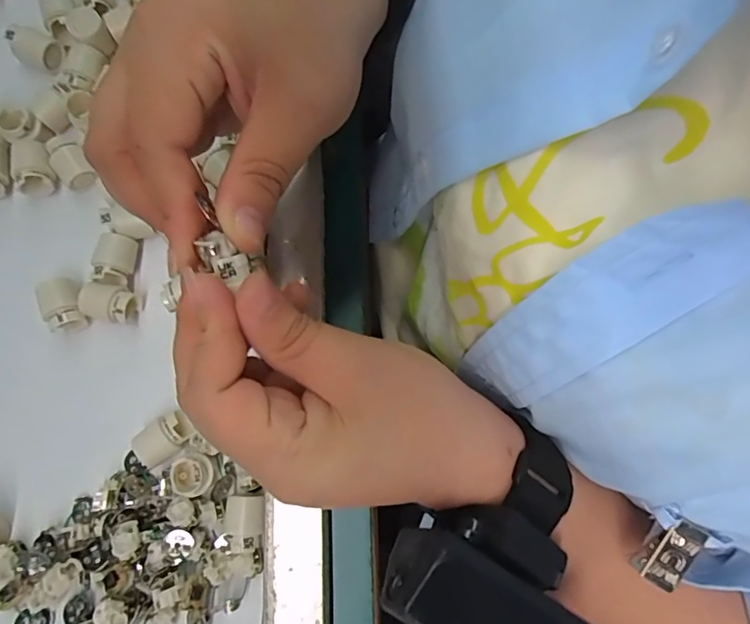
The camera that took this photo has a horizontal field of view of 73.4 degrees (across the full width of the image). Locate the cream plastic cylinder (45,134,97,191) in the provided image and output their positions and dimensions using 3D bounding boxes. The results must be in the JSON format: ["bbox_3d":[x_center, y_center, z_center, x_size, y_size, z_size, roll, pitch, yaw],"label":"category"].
[{"bbox_3d":[-0.176,-0.086,0.293,0.020,0.020,0.027,-37,81,-8],"label":"cream plastic cylinder"}]

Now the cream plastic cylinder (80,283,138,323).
[{"bbox_3d":[-0.148,-0.005,0.281,0.026,0.017,0.020,7,78,0],"label":"cream plastic cylinder"}]

